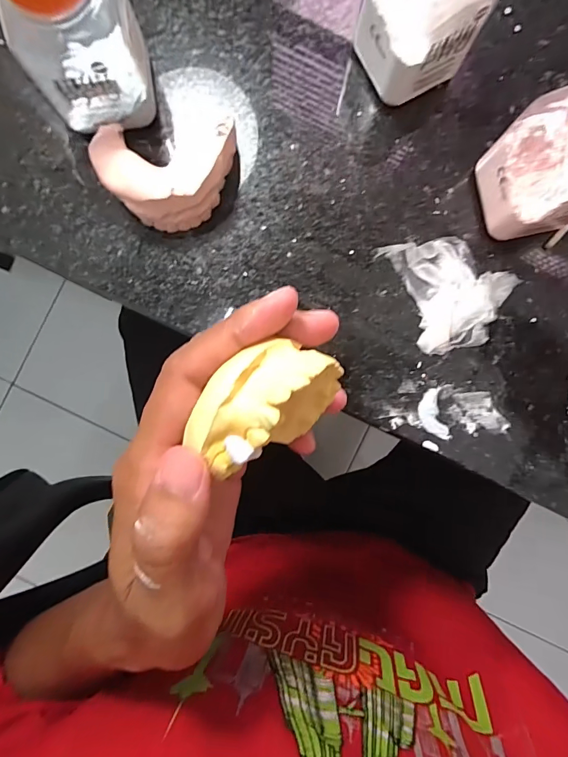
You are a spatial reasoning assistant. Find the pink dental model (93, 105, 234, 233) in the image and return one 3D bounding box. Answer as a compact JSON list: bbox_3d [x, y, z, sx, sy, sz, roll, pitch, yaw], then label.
[{"bbox_3d":[-0.050,-0.095,0.176,0.057,0.023,0.048,-28,91,-1],"label":"pink dental model"}]

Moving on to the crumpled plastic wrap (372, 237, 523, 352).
[{"bbox_3d":[0.082,-0.044,0.190,0.053,0.006,0.057,-20,91,-1],"label":"crumpled plastic wrap"}]

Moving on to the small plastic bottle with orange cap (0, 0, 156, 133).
[{"bbox_3d":[-0.079,-0.130,0.150,0.044,0.071,0.033,-16,91,-1],"label":"small plastic bottle with orange cap"}]

